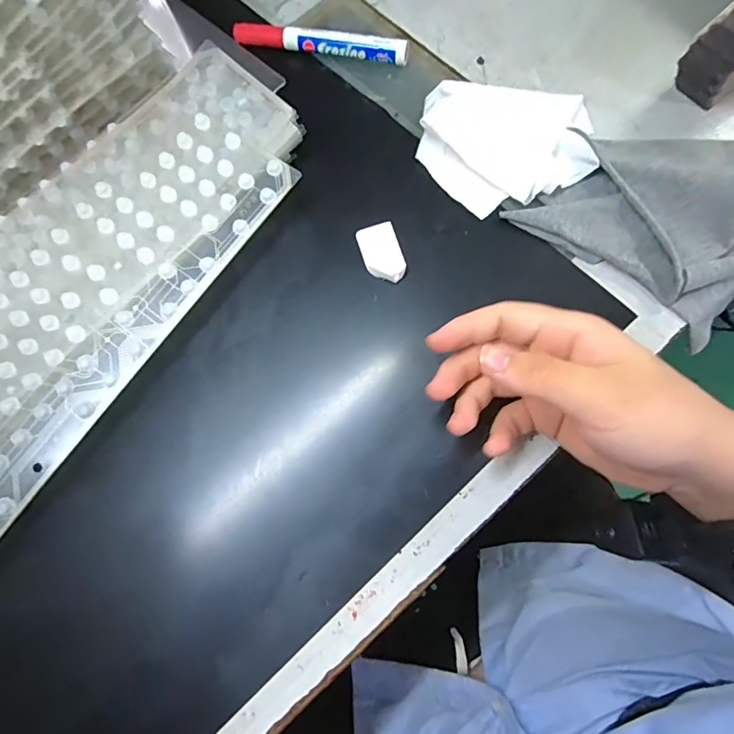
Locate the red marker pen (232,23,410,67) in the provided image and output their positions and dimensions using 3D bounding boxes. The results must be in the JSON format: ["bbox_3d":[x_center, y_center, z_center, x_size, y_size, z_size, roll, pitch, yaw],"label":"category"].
[{"bbox_3d":[-0.038,-0.255,0.373,0.140,0.021,0.016,14,79,4],"label":"red marker pen"}]

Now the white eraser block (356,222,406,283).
[{"bbox_3d":[0.010,-0.077,0.324,0.026,0.007,0.042,-20,79,-3],"label":"white eraser block"}]

